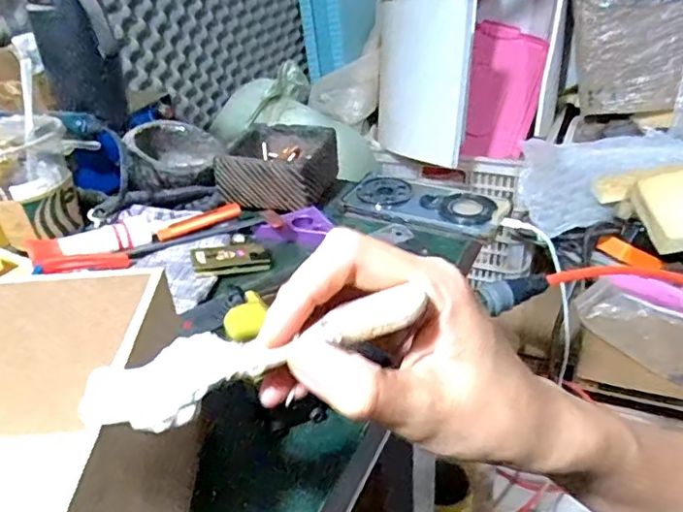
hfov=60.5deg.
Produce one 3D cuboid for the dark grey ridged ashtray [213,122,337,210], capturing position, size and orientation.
[{"bbox_3d":[-0.067,-0.102,0.648,0.115,0.057,0.107,4,34,15],"label":"dark grey ridged ashtray"}]

